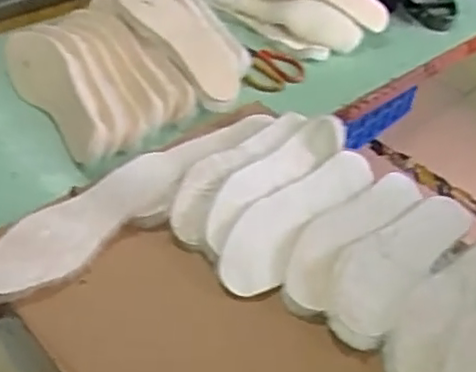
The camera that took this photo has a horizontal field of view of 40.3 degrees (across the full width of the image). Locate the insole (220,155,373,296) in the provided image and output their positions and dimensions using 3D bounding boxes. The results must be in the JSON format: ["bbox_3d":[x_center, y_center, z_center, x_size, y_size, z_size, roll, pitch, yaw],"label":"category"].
[{"bbox_3d":[0.074,0.035,0.834,0.093,0.014,0.275,33,53,21],"label":"insole"}]

